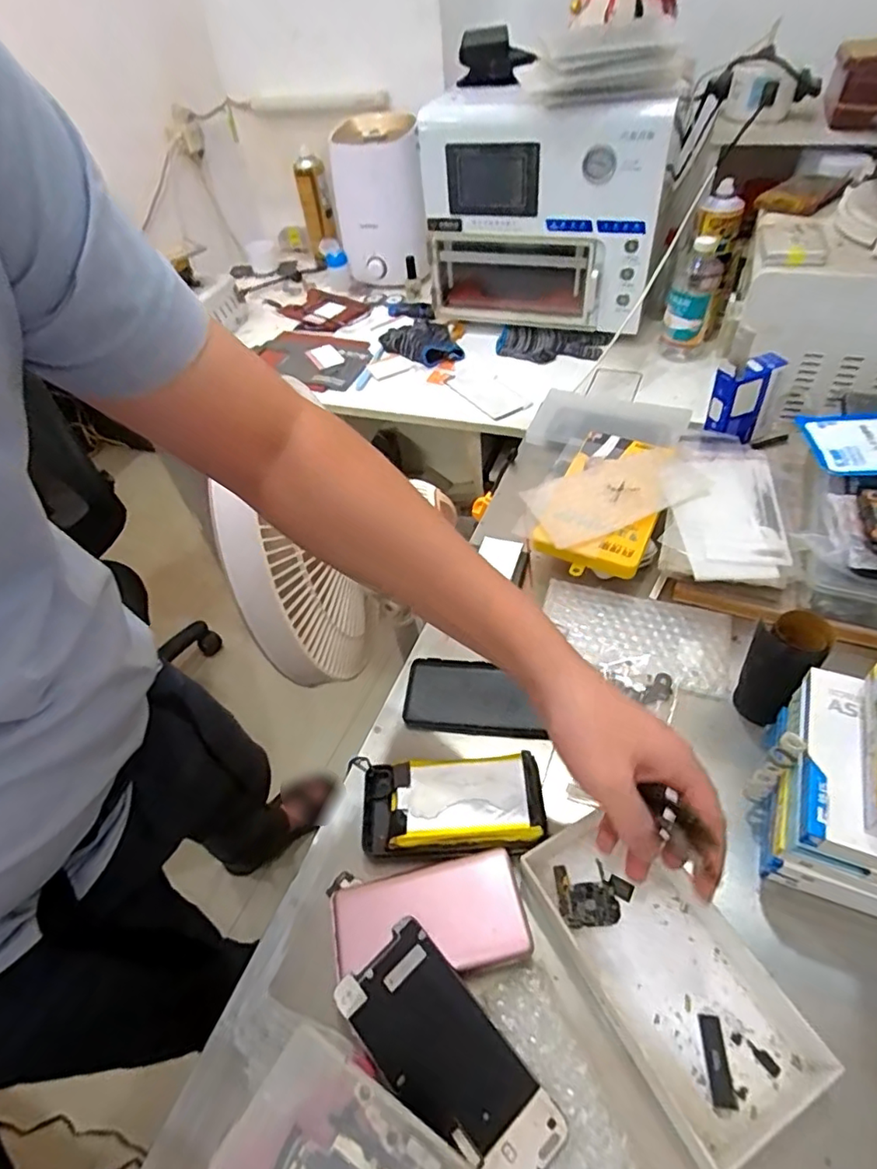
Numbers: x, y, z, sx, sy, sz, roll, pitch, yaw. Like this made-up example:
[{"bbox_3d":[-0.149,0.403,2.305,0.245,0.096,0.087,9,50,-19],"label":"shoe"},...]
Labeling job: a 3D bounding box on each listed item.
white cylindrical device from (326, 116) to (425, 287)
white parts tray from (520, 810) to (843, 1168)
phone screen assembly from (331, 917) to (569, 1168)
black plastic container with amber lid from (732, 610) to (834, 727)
[{"bbox_3d":[-0.111,-0.722,1.121,0.159,0.262,0.142,-8,49,0],"label":"white cylindrical device"},{"bbox_3d":[0.143,0.239,0.369,0.102,0.034,0.184,-24,51,-14],"label":"white parts tray"},{"bbox_3d":[0.004,0.282,0.345,0.065,0.005,0.140,-38,62,-19],"label":"phone screen assembly"},{"bbox_3d":[0.263,0.063,0.452,0.046,0.084,0.048,-29,52,-18],"label":"black plastic container with amber lid"}]

